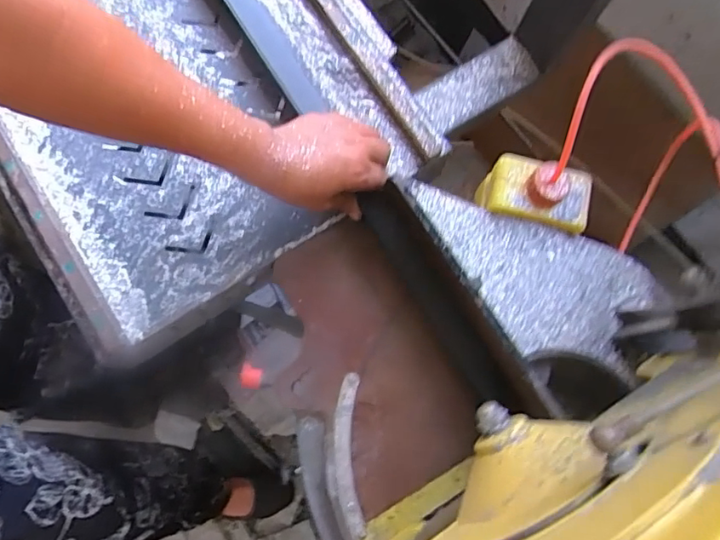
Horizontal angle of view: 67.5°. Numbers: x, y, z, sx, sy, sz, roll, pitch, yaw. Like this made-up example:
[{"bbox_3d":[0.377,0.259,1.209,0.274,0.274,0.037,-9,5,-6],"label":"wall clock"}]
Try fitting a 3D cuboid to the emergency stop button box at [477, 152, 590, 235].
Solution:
[{"bbox_3d":[0.181,-0.076,0.560,0.105,0.087,0.064,15,78,2],"label":"emergency stop button box"}]

